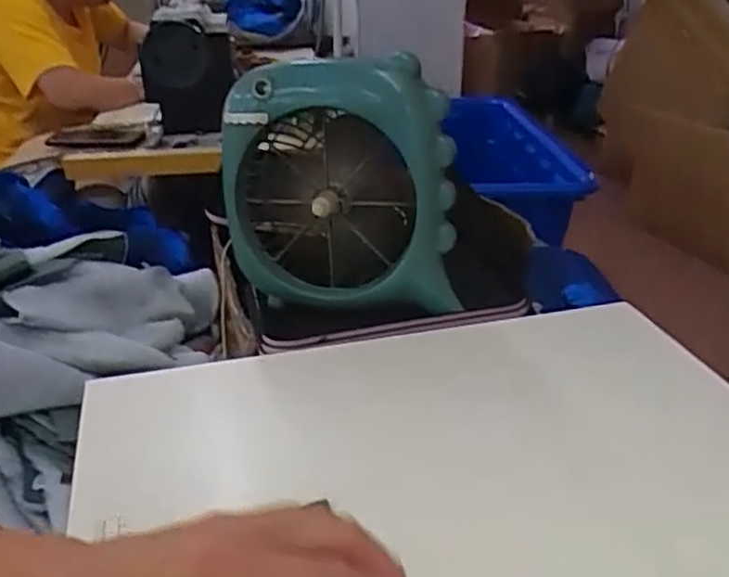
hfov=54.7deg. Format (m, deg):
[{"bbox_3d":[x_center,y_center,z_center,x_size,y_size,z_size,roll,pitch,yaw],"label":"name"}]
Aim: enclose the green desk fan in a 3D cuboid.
[{"bbox_3d":[-0.024,-0.107,0.716,0.234,0.230,0.094,8,28,14],"label":"green desk fan"}]

